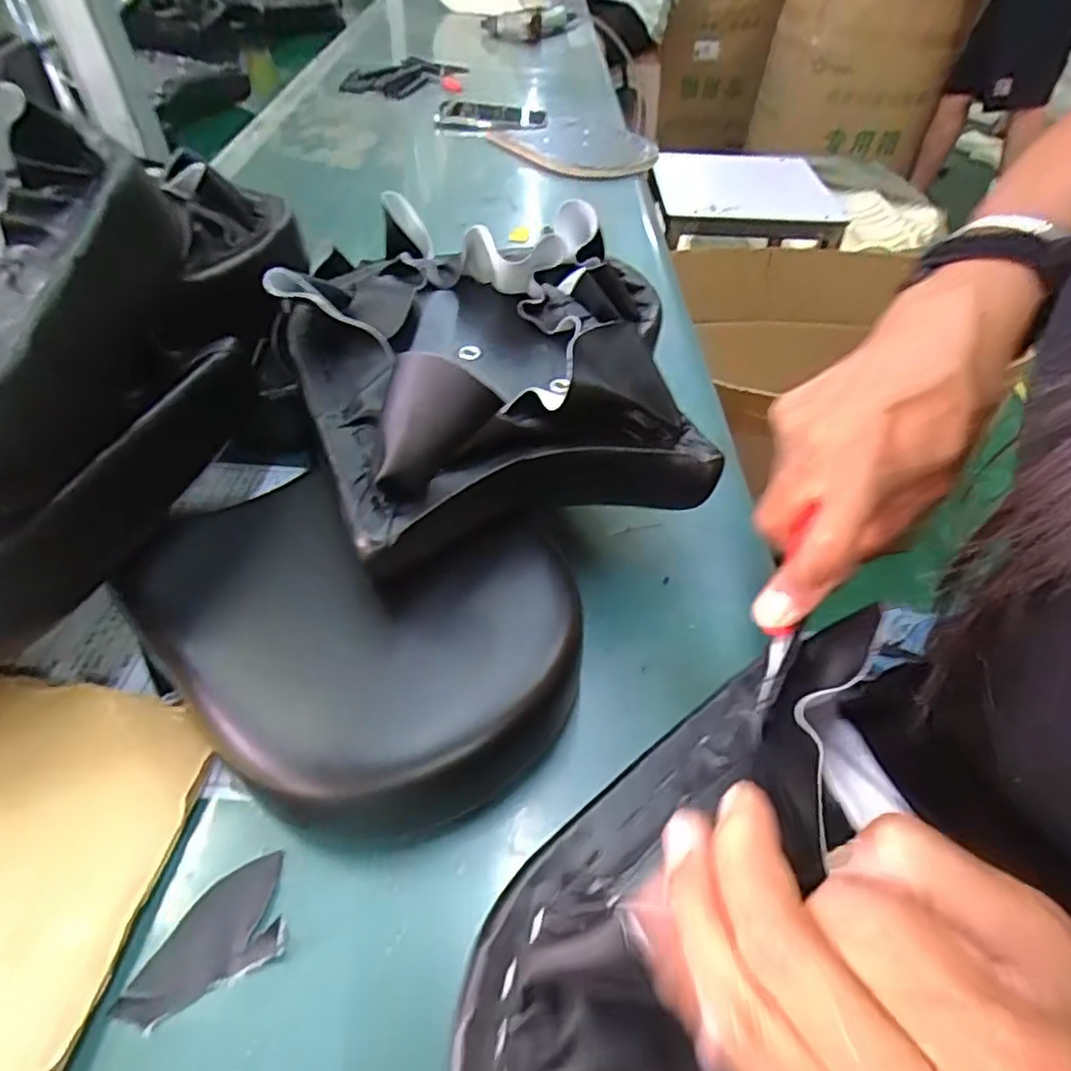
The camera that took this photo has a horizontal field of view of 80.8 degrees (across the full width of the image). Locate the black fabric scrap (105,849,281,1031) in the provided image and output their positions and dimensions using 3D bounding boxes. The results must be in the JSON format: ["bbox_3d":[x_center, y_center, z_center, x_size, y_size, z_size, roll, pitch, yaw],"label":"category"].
[{"bbox_3d":[-0.122,0.149,0.233,0.059,0.004,0.035,-23,53,-22],"label":"black fabric scrap"}]

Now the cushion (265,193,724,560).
[{"bbox_3d":[-0.030,-0.092,0.316,0.166,0.086,0.197,-18,51,-18],"label":"cushion"}]

